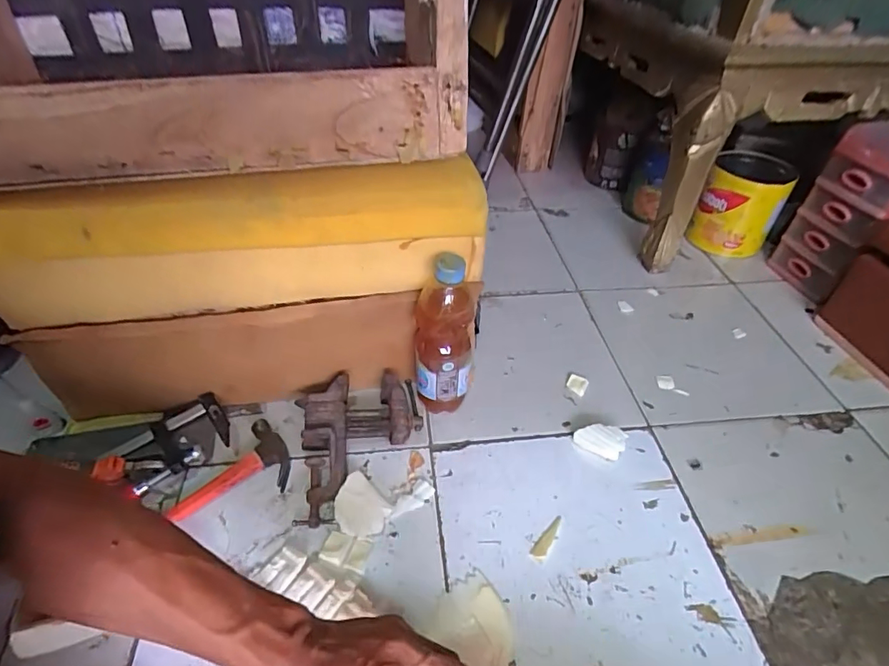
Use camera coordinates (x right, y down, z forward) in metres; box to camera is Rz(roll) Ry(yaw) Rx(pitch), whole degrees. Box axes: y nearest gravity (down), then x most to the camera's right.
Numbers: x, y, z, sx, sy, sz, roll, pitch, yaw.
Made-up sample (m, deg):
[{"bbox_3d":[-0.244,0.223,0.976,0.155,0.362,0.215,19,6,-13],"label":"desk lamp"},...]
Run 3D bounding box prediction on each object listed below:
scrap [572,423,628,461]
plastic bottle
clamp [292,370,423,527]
[{"bbox_3d":[0.201,0.136,0.634,0.061,0.021,0.044,21,46,19],"label":"scrap"},{"bbox_3d":[-0.001,0.008,0.613,0.070,0.233,0.068,4,43,2],"label":"plastic bottle"},{"bbox_3d":[-0.101,0.130,0.602,0.152,0.062,0.174,-6,43,-9],"label":"clamp"}]

